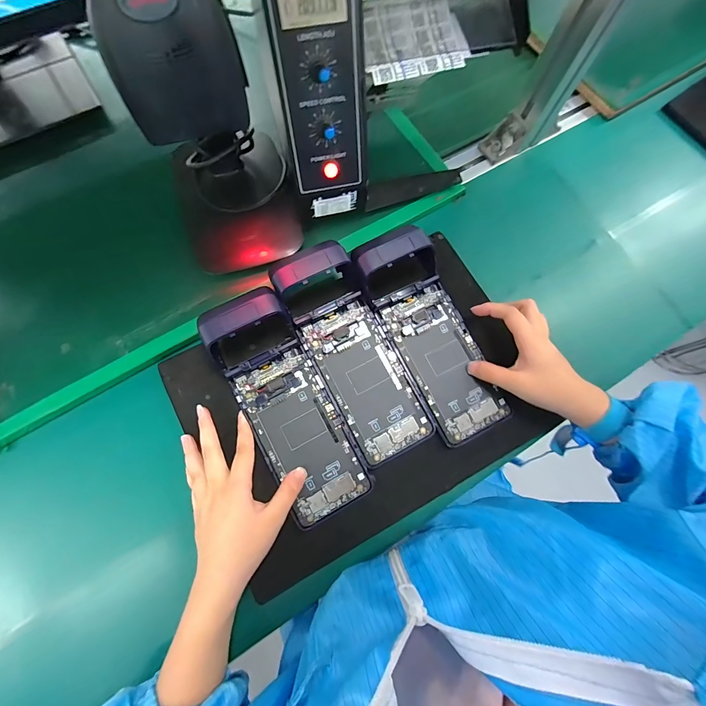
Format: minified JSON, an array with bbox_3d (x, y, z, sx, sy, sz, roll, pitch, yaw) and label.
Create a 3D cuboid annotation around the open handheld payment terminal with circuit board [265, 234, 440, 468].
[{"bbox_3d":[0.000,-0.006,0.342,0.080,0.042,0.221,-25,77,-8],"label":"open handheld payment terminal with circuit board"}]

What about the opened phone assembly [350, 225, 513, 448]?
[{"bbox_3d":[0.080,-0.021,0.361,0.081,0.040,0.221,-25,87,-7],"label":"opened phone assembly"}]

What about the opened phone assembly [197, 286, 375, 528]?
[{"bbox_3d":[-0.065,0.049,0.344,0.081,0.051,0.222,-29,84,-8],"label":"opened phone assembly"}]

